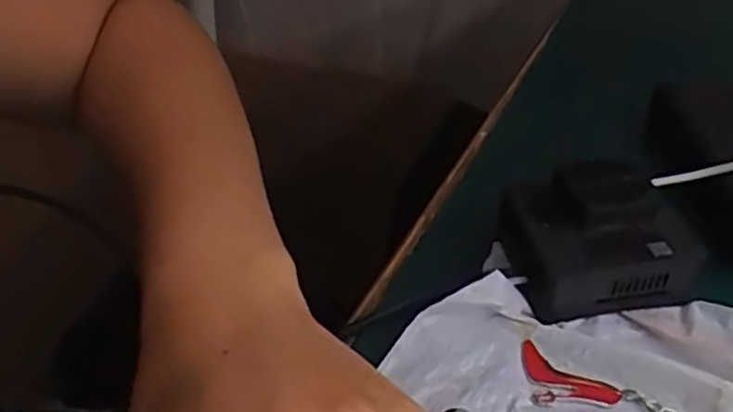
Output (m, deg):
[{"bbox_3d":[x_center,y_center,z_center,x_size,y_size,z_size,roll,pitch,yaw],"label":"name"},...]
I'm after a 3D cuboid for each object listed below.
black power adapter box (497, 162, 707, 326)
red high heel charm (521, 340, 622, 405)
[{"bbox_3d":[0.112,0.014,0.348,0.081,0.043,0.067,-6,39,-6],"label":"black power adapter box"},{"bbox_3d":[0.083,0.077,0.309,0.046,0.004,0.025,29,48,33],"label":"red high heel charm"}]

